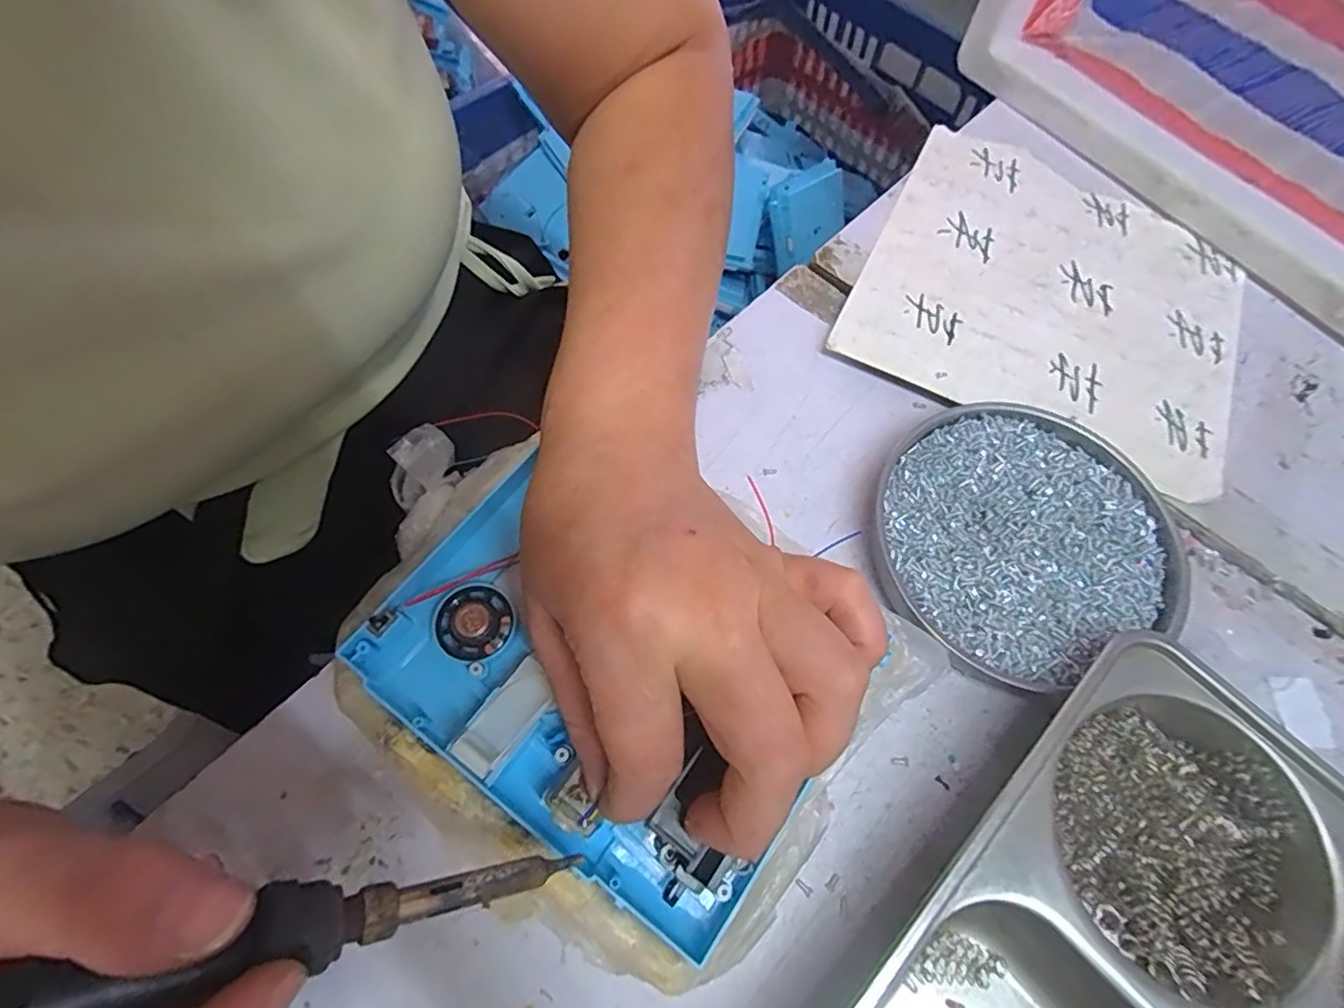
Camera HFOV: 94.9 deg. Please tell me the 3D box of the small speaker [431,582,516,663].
[{"bbox_3d":[-0.076,0.045,0.236,0.028,0.008,0.030,1,66,-2],"label":"small speaker"}]

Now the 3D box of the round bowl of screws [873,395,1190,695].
[{"bbox_3d":[0.160,0.013,0.292,0.131,0.019,0.125,1,66,-2],"label":"round bowl of screws"}]

